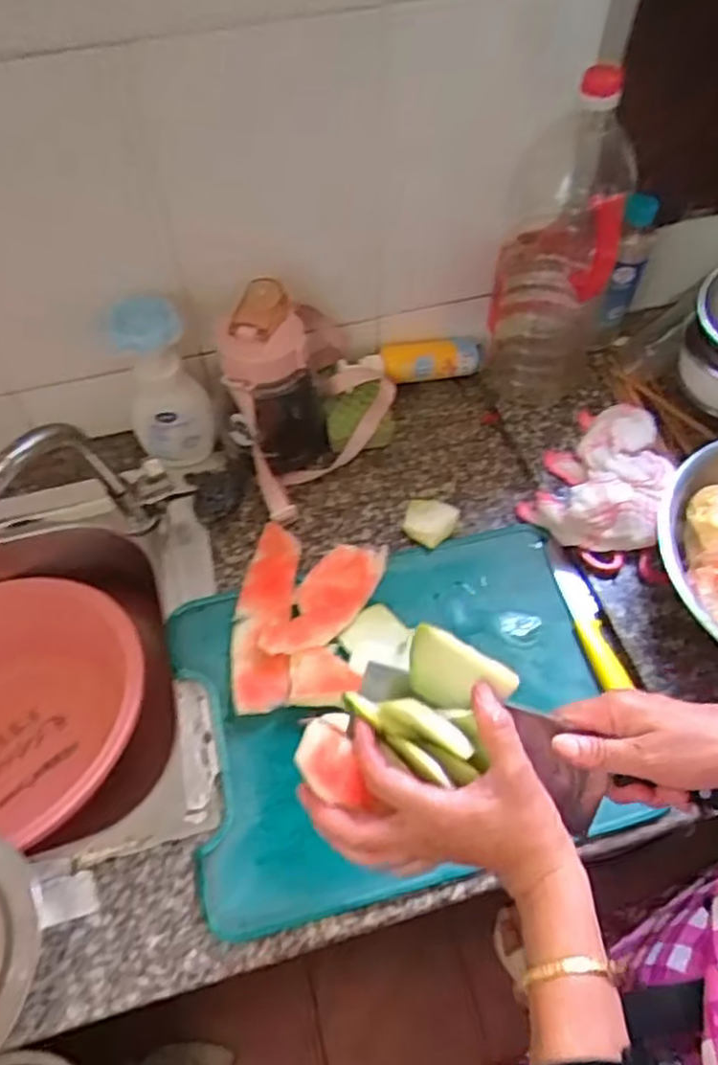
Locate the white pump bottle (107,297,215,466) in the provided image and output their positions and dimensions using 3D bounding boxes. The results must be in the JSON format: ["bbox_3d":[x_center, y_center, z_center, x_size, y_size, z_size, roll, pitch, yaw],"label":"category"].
[{"bbox_3d":[-0.194,-0.143,0.704,0.073,0.173,0.056,-25,60,-15],"label":"white pump bottle"}]

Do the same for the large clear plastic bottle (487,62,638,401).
[{"bbox_3d":[0.189,-0.262,0.678,0.102,0.298,0.090,8,57,7],"label":"large clear plastic bottle"}]

